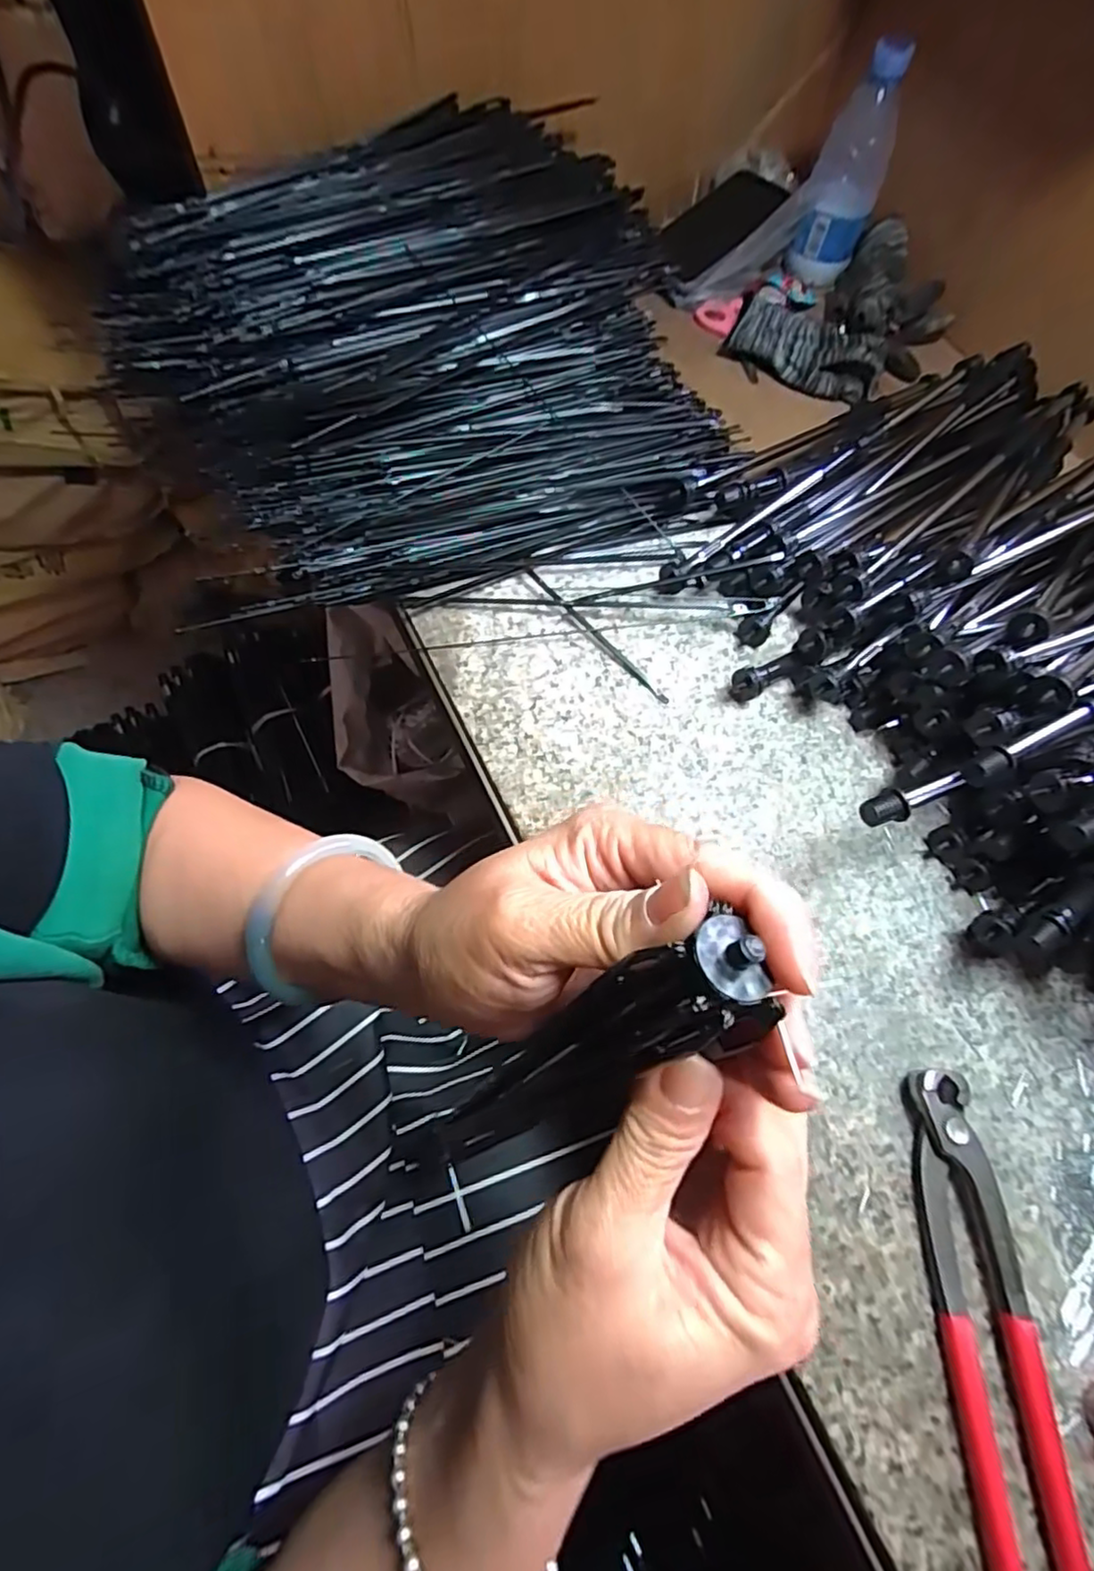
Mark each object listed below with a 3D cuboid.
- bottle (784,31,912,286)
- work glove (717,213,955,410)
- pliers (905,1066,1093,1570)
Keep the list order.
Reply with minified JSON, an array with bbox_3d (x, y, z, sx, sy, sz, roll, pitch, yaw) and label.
[{"bbox_3d":[0.262,-0.528,0.565,0.061,0.149,0.053,22,66,6],"label":"bottle"},{"bbox_3d":[0.272,-0.418,0.575,0.208,0.045,0.144,-39,74,-19],"label":"work glove"},{"bbox_3d":[0.186,0.225,0.265,0.041,0.014,0.195,3,65,-2],"label":"pliers"}]

